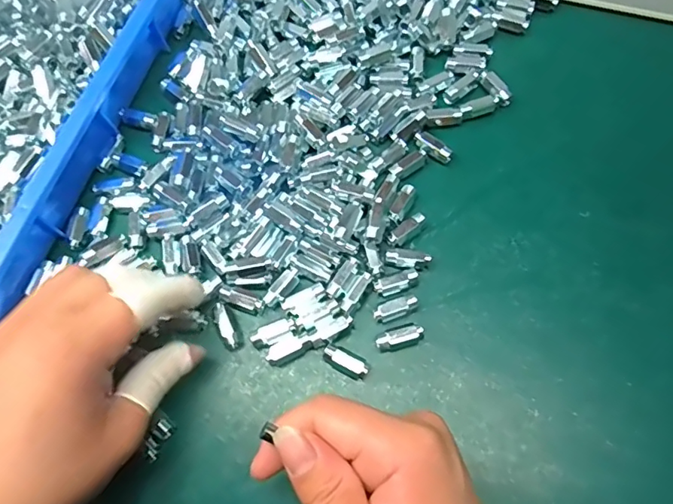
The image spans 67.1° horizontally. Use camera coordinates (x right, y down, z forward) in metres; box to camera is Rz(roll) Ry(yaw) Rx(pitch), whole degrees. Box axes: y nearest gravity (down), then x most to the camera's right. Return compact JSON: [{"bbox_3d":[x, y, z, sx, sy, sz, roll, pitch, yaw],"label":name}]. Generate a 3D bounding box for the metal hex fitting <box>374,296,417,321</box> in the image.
[{"bbox_3d":[0.035,0.033,0.304,0.026,0.009,0.009,-19,74,-7],"label":"metal hex fitting"}]

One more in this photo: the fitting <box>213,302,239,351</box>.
[{"bbox_3d":[-0.066,0.043,0.300,0.008,0.005,0.028,-20,74,-8],"label":"fitting"}]

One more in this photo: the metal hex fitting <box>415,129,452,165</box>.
[{"bbox_3d":[0.065,-0.071,0.342,0.028,0.008,0.012,35,75,9],"label":"metal hex fitting"}]

